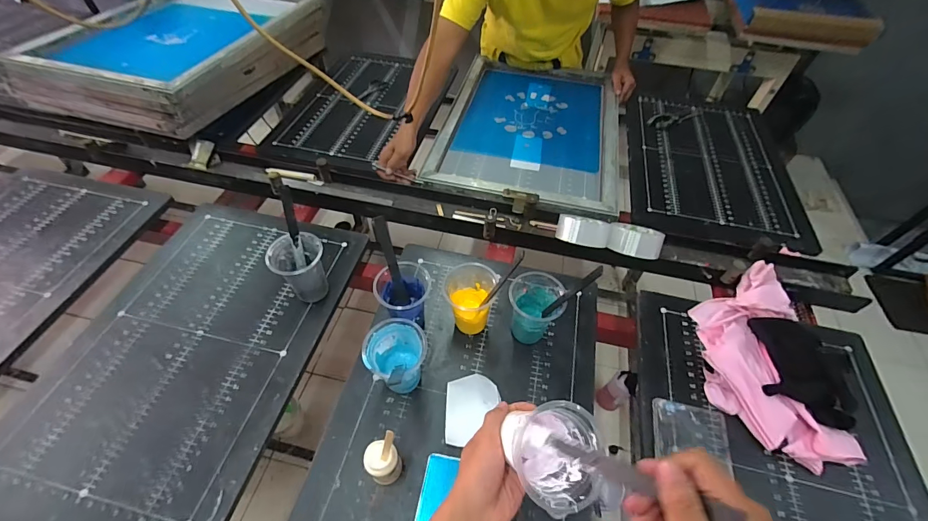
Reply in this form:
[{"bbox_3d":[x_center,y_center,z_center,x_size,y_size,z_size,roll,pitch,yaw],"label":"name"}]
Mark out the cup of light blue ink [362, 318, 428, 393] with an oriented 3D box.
[{"bbox_3d":[-0.102,0.149,0.597,0.085,0.114,0.086,-2,54,-4],"label":"cup of light blue ink"}]

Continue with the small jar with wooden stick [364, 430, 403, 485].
[{"bbox_3d":[-0.108,0.261,0.509,0.043,0.135,0.042,1,54,-2],"label":"small jar with wooden stick"}]

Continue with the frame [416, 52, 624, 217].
[{"bbox_3d":[0.184,-0.366,1.060,0.453,0.057,0.660,13,54,6],"label":"frame"}]

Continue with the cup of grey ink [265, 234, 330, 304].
[{"bbox_3d":[-0.288,0.016,0.698,0.086,0.117,0.078,-29,61,-22],"label":"cup of grey ink"}]

